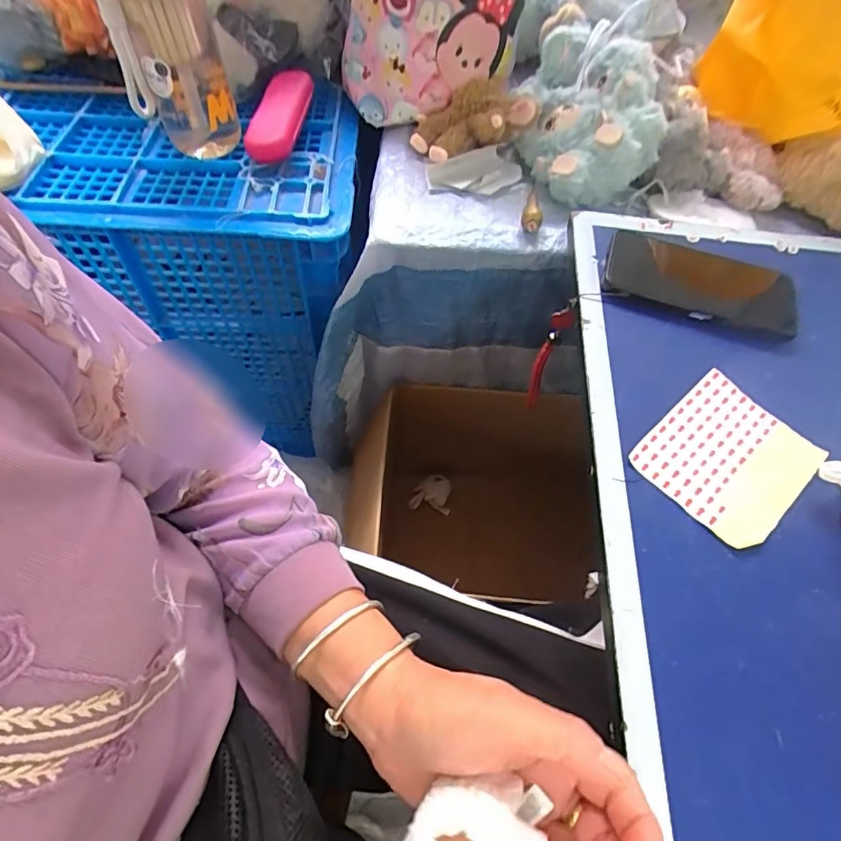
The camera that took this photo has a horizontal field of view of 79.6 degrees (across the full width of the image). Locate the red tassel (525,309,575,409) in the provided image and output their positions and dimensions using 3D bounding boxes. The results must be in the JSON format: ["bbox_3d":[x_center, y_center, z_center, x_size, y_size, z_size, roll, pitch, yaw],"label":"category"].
[{"bbox_3d":[0.128,-0.061,0.521,0.019,0.153,0.010,18,60,7],"label":"red tassel"}]

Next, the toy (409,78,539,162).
[{"bbox_3d":[0.059,-0.333,0.568,0.130,0.064,0.088,11,59,3],"label":"toy"}]

